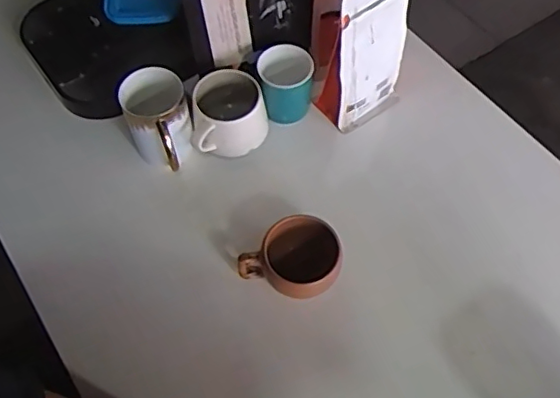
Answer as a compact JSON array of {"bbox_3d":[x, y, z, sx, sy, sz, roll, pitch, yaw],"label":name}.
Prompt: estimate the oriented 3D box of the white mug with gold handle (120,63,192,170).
[{"bbox_3d":[-0.138,-0.086,0.666,0.067,0.101,0.085,-13,61,-7],"label":"white mug with gold handle"}]

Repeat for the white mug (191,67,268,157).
[{"bbox_3d":[-0.064,-0.098,0.683,0.089,0.073,0.083,0,60,1],"label":"white mug"}]

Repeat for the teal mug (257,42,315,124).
[{"bbox_3d":[0.010,-0.136,0.705,0.066,0.085,0.062,-5,60,-2],"label":"teal mug"}]

